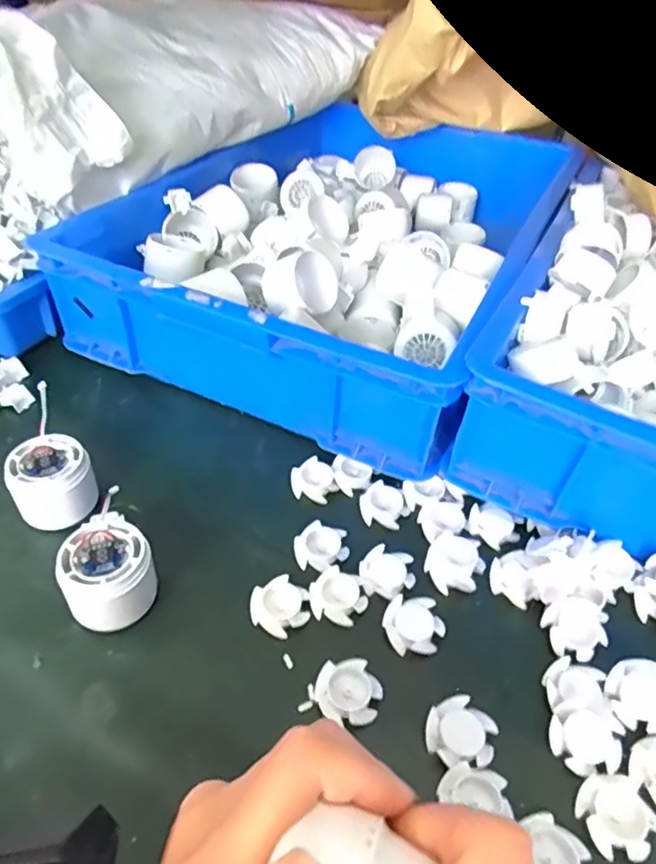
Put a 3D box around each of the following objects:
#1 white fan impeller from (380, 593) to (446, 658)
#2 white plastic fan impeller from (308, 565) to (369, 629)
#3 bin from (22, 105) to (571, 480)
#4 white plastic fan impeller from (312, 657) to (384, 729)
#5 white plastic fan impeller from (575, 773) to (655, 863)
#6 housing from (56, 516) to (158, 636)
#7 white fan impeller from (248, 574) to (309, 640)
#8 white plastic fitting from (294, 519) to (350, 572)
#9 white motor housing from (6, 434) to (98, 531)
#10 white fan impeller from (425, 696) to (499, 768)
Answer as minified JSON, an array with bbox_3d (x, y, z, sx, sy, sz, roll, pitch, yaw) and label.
[{"bbox_3d":[0.060,0.136,0.414,0.040,0.009,0.040,1,49,-1],"label":"white fan impeller"},{"bbox_3d":[0.008,0.117,0.423,0.040,0.008,0.037,19,46,15],"label":"white plastic fan impeller"},{"bbox_3d":[0.034,-0.256,0.692,0.414,0.116,0.587,21,47,17],"label":"bin"},{"bbox_3d":[0.012,0.167,0.375,0.042,0.016,0.039,2,44,-2],"label":"white plastic fan impeller"},{"bbox_3d":[0.162,0.215,0.329,0.039,0.008,0.040,2,44,-2],"label":"white plastic fan impeller"},{"bbox_3d":[-0.150,0.099,0.404,0.057,0.056,0.059,2,44,-2],"label":"housing"},{"bbox_3d":[-0.034,0.123,0.415,0.038,0.011,0.038,-29,53,-29],"label":"white fan impeller"},{"bbox_3d":[-0.005,0.091,0.454,0.040,0.014,0.037,18,46,14],"label":"white plastic fitting"},{"bbox_3d":[-0.213,0.042,0.462,0.057,0.056,0.056,2,44,-2],"label":"white motor housing"},{"bbox_3d":[0.081,0.185,0.359,0.040,0.013,0.040,2,44,-2],"label":"white fan impeller"}]

